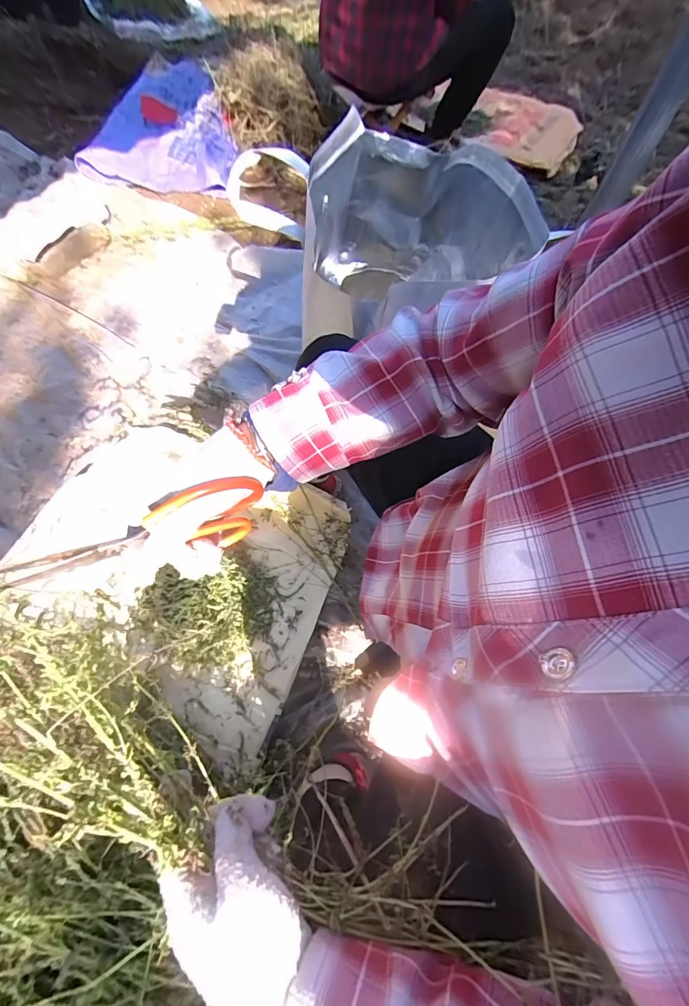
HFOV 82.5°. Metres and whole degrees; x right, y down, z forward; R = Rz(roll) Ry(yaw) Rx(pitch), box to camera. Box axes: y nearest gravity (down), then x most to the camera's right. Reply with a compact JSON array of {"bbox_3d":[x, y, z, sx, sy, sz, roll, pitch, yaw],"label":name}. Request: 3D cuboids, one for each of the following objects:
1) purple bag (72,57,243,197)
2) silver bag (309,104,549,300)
[{"bbox_3d":[-0.620,-1.324,1.352,0.471,0.178,0.557,5,64,-3],"label":"purple bag"},{"bbox_3d":[0.128,-0.508,0.753,0.389,0.326,0.196,-5,65,-7],"label":"silver bag"}]

